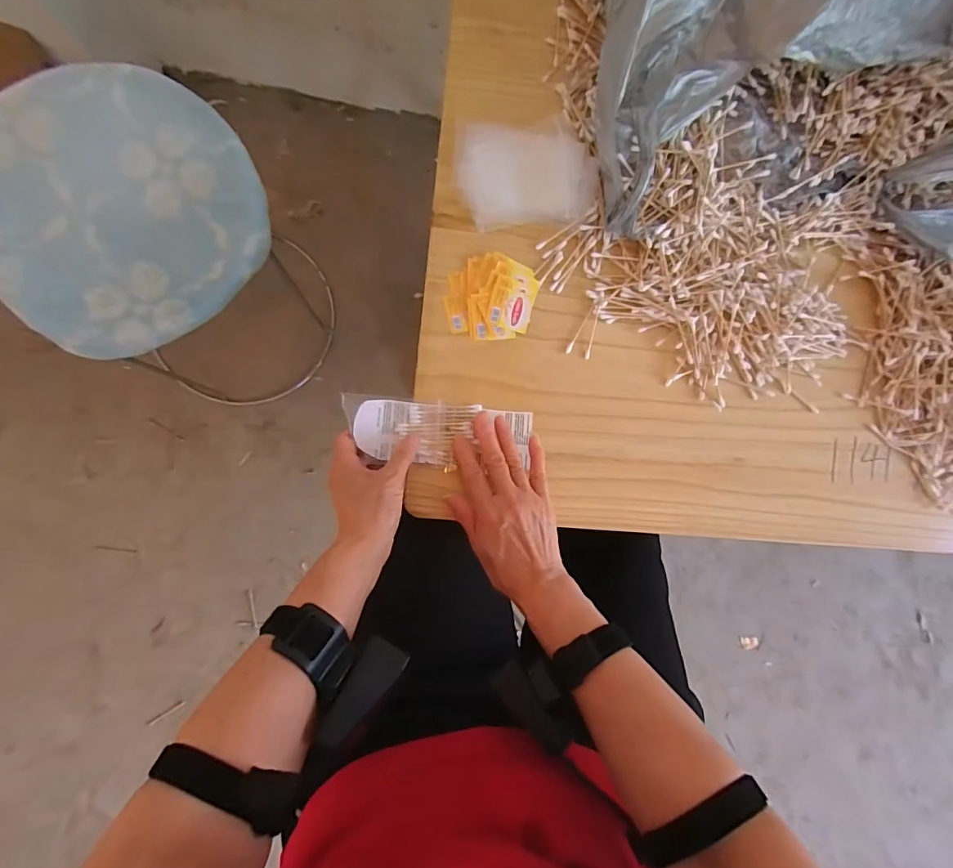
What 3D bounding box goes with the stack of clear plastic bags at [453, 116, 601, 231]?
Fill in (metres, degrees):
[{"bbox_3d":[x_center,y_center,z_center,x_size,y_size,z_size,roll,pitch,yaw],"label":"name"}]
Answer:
[{"bbox_3d":[0.053,-0.262,0.471,0.141,0.030,0.101,-8,88,-7],"label":"stack of clear plastic bags"}]

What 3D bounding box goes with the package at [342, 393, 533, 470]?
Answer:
[{"bbox_3d":[-0.034,-0.003,0.452,0.174,0.011,0.061,2,87,-10],"label":"package"}]

